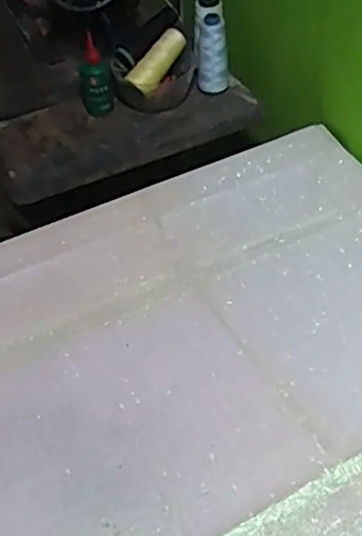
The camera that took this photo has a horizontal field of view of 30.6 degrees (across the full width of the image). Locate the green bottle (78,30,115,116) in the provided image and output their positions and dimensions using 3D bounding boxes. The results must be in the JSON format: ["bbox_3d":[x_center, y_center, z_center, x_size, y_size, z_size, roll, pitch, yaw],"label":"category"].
[{"bbox_3d":[-0.127,-0.276,0.957,0.044,0.107,0.046,-23,50,-16],"label":"green bottle"}]

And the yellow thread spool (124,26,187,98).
[{"bbox_3d":[-0.033,-0.301,0.964,0.035,0.033,0.113,30,75,28],"label":"yellow thread spool"}]

